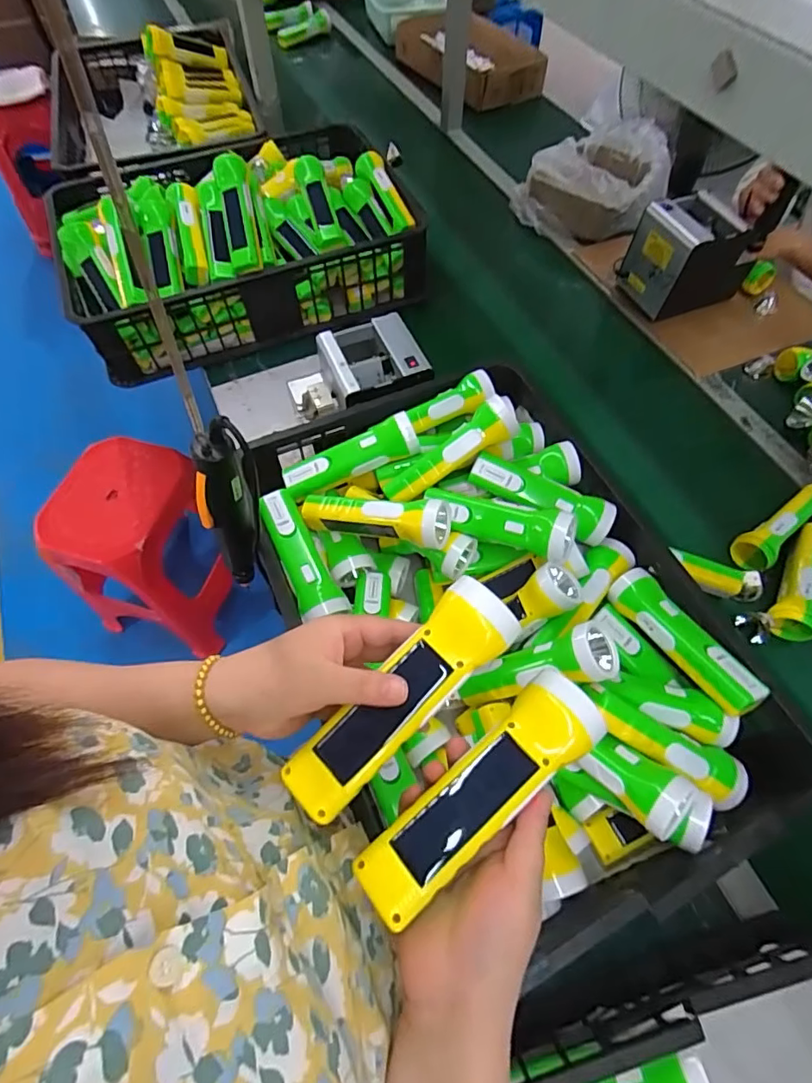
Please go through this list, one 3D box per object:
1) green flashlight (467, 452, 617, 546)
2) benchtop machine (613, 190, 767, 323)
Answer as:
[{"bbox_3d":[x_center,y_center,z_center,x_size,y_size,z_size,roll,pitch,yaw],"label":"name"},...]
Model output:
[{"bbox_3d":[0.161,-0.054,0.606,0.171,0.047,0.052,23,61,14],"label":"green flashlight"},{"bbox_3d":[0.515,-0.521,0.937,0.182,0.155,0.143,-24,61,-14],"label":"benchtop machine"}]

